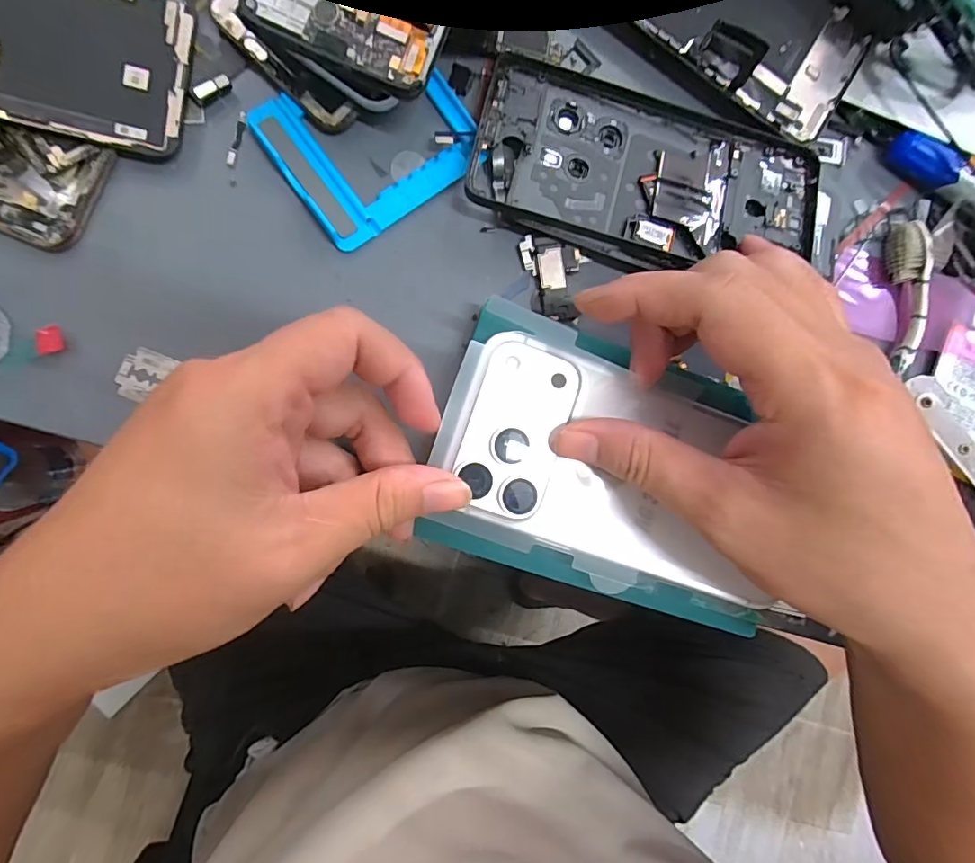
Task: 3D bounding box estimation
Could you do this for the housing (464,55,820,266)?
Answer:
[{"bbox_3d":[0.076,-0.122,0.234,0.161,0.014,0.081,13,86,-9],"label":"housing"}]

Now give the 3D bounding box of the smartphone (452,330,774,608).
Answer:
[{"bbox_3d":[0.059,0.016,0.212,0.144,0.009,0.077,20,89,-9],"label":"smartphone"}]

